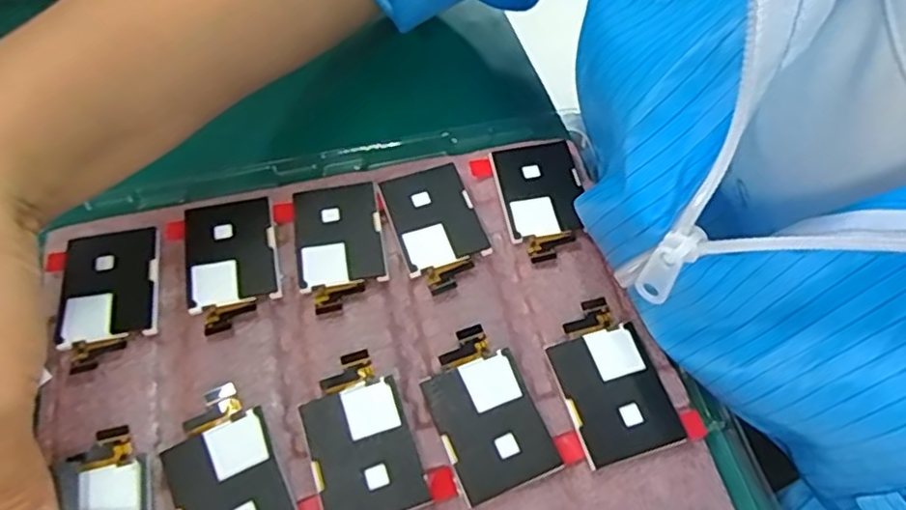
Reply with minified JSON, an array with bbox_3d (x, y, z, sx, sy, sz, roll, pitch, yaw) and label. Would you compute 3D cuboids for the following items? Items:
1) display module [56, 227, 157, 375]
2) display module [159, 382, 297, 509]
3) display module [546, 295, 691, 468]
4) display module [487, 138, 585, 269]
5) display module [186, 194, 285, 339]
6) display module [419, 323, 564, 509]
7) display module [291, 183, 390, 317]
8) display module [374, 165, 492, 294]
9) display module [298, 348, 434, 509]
[{"bbox_3d":[-0.131,0.016,0.253,0.034,0.006,0.057,-9,59,-5],"label":"display module"},{"bbox_3d":[-0.076,0.074,0.221,0.034,0.005,0.058,-24,61,-13],"label":"display module"},{"bbox_3d":[0.056,0.045,0.240,0.034,0.005,0.058,-14,59,-8],"label":"display module"},{"bbox_3d":[0.038,-0.023,0.282,0.035,0.010,0.056,-10,59,-5],"label":"display module"},{"bbox_3d":[-0.089,0.003,0.264,0.035,0.004,0.057,-13,59,-7],"label":"display module"},{"bbox_3d":[0.011,0.055,0.234,0.034,0.006,0.058,-20,60,-11],"label":"display module"},{"bbox_3d":[-0.046,-0.004,0.269,0.036,0.005,0.057,-9,59,-4],"label":"display module"},{"bbox_3d":[-0.007,-0.012,0.274,0.035,0.004,0.057,-20,63,-8],"label":"display module"},{"bbox_3d":[-0.033,0.064,0.229,0.034,0.006,0.057,-19,60,-10],"label":"display module"}]

